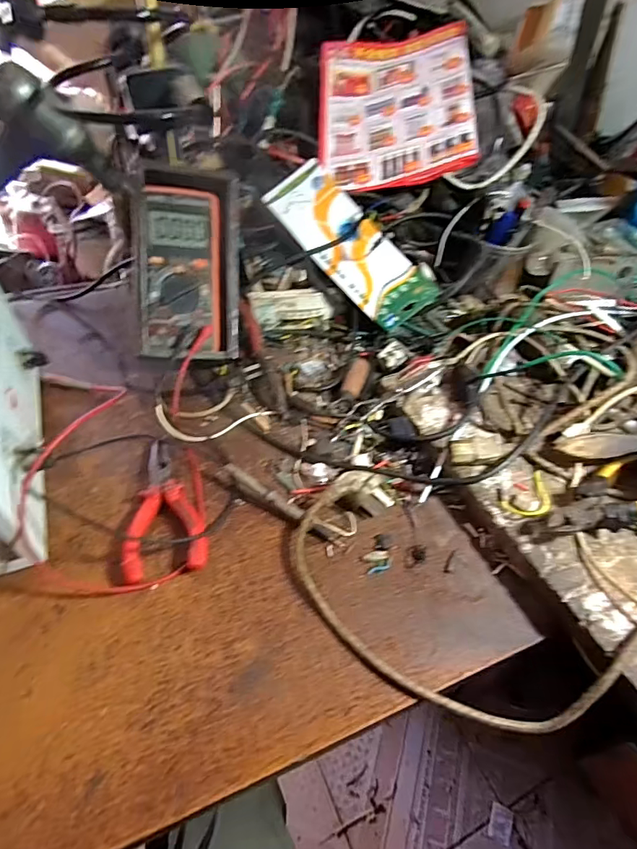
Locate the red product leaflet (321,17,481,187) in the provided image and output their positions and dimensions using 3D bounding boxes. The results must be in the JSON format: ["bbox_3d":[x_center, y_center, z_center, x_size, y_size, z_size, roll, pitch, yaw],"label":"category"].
[{"bbox_3d":[0.108,-0.461,0.661,0.212,0.026,0.282,-3,70,16],"label":"red product leaflet"}]

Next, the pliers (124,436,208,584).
[{"bbox_3d":[-0.136,0.068,0.409,0.064,0.016,0.141,-7,48,-13],"label":"pliers"}]

